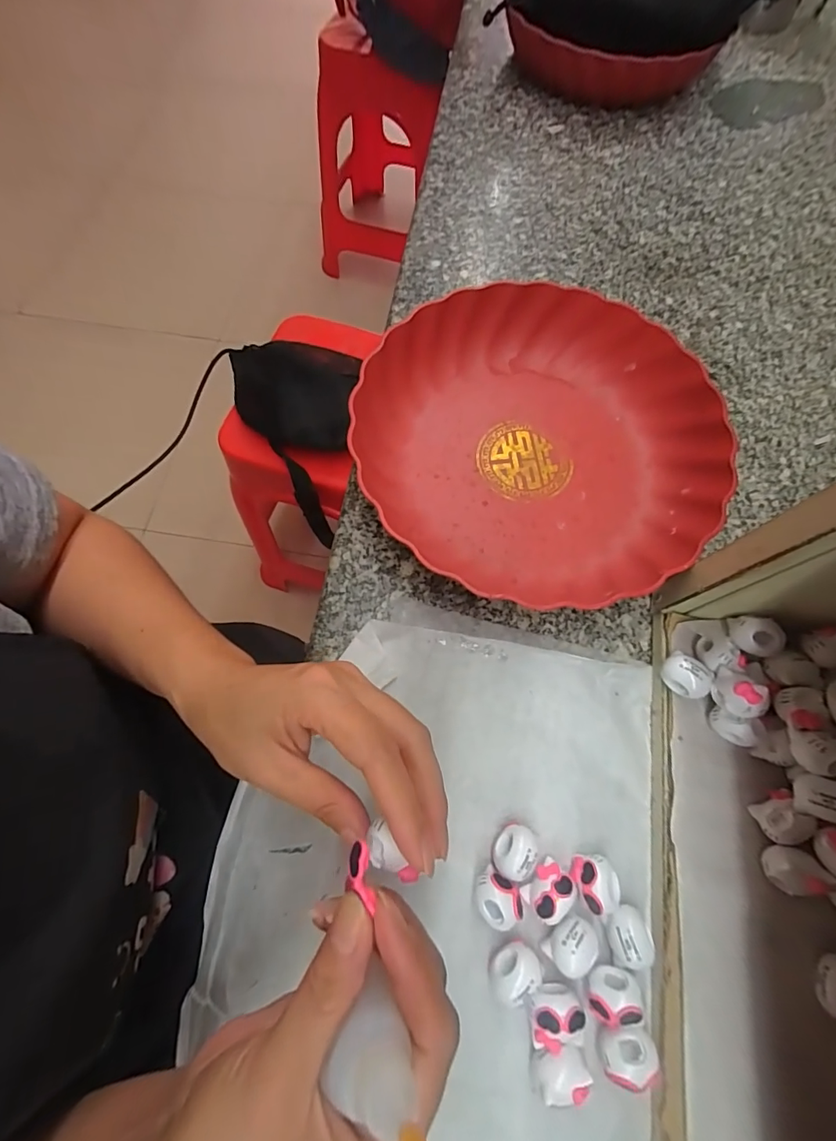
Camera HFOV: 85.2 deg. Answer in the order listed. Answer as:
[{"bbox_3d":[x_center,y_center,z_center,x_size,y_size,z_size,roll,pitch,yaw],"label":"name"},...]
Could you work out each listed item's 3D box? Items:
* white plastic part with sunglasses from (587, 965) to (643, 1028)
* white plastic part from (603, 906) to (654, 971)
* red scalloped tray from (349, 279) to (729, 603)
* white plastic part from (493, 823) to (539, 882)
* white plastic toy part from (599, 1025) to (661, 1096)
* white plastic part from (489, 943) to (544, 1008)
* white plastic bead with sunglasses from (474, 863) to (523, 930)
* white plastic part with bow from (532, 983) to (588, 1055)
[{"bbox_3d":[0.095,0.204,0.217,0.024,0.017,0.019,-22,72,-9],"label":"white plastic part with sunglasses"},{"bbox_3d":[0.105,0.183,0.227,0.019,0.015,0.023,-12,71,-6],"label":"white plastic part"},{"bbox_3d":[0.082,-0.089,0.315,0.231,0.049,0.234,-31,74,-12],"label":"red scalloped tray"},{"bbox_3d":[0.051,0.148,0.242,0.020,0.021,0.025,26,71,7],"label":"white plastic part"},{"bbox_3d":[0.098,0.226,0.212,0.025,0.017,0.020,-12,71,-6],"label":"white plastic toy part"},{"bbox_3d":[0.048,0.198,0.224,0.024,0.023,0.021,-36,75,-13],"label":"white plastic part"},{"bbox_3d":[0.040,0.169,0.236,0.020,0.022,0.026,-41,76,-15],"label":"white plastic bead with sunglasses"},{"bbox_3d":[0.066,0.213,0.217,0.024,0.022,0.023,-6,70,-4],"label":"white plastic part with bow"}]

